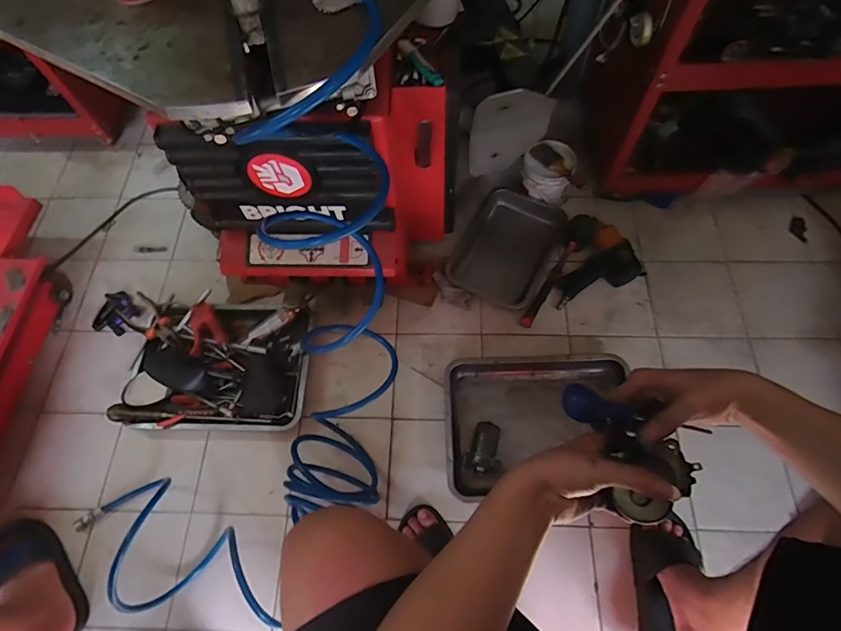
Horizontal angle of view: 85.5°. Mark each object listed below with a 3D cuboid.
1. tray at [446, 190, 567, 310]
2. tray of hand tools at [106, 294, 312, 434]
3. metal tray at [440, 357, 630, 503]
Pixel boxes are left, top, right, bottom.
[{"bbox_3d":[0.209,-0.165,1.122,0.242,0.043,0.310,29,70,14],"label":"tray"},{"bbox_3d":[-0.468,0.092,1.015,0.423,0.109,0.313,-1,65,2],"label":"tray of hand tools"},{"bbox_3d":[0.245,0.212,0.954,0.384,0.044,0.267,-2,65,1],"label":"metal tray"}]

